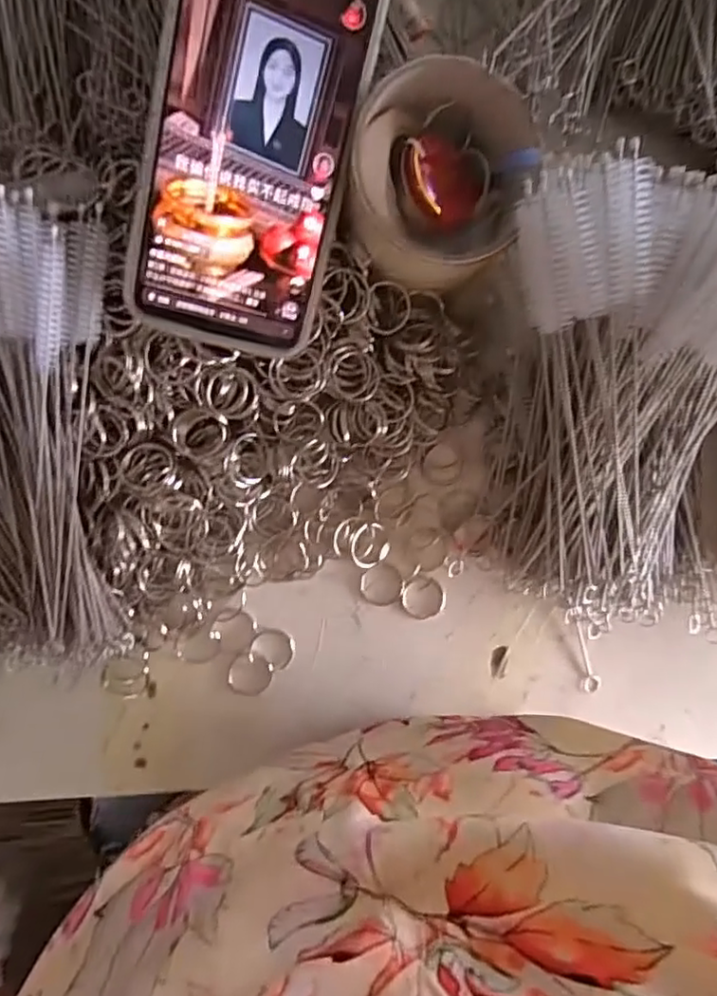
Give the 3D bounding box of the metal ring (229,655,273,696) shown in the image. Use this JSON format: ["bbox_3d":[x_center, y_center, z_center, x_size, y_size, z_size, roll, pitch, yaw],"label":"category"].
[{"bbox_3d":[-0.060,0.099,0.340,0.024,0.004,0.023,-1,95,-6],"label":"metal ring"}]

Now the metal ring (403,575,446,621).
[{"bbox_3d":[0.037,0.057,0.351,0.025,0.004,0.027,-1,95,-6],"label":"metal ring"}]

